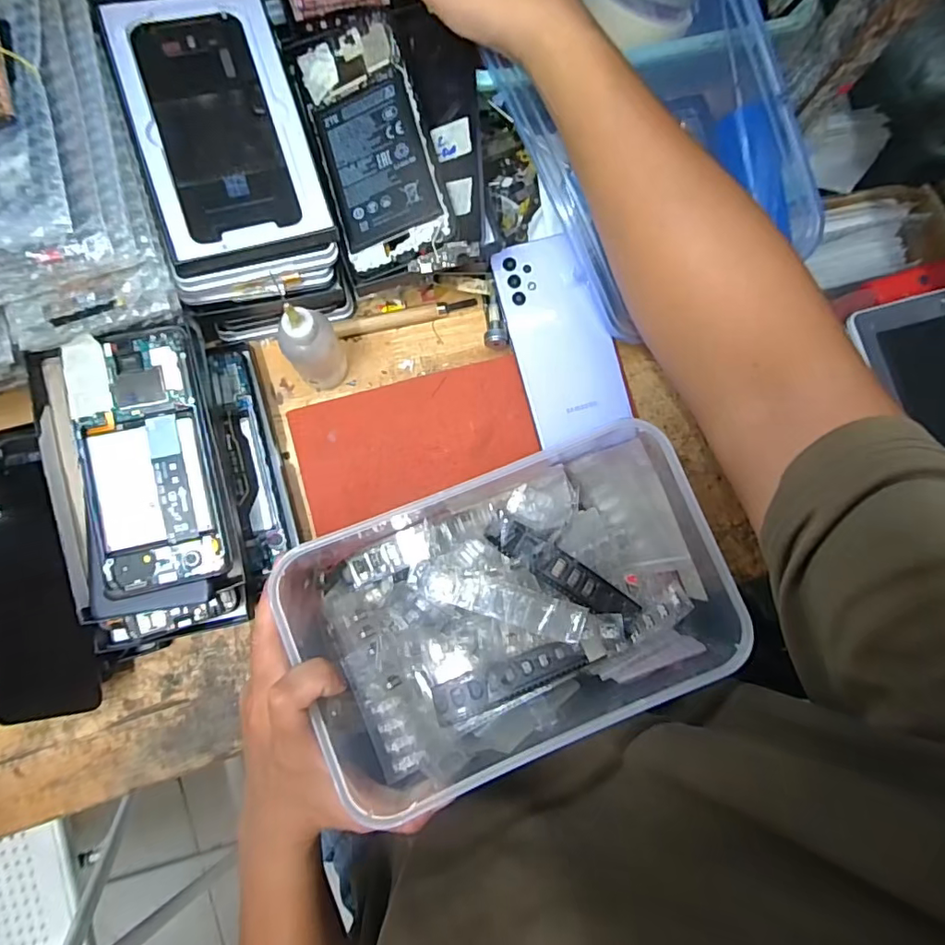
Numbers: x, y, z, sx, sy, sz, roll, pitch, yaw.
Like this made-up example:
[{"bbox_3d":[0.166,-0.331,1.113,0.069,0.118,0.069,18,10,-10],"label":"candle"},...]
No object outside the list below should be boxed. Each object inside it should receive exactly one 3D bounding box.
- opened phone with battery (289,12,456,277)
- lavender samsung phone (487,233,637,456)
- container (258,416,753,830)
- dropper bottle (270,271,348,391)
[{"bbox_3d":[-0.067,-0.220,0.356,0.073,0.007,0.170,-16,87,11],"label":"opened phone with battery"},{"bbox_3d":[0.066,-0.099,0.397,0.072,0.009,0.143,-16,94,-1],"label":"lavender samsung phone"},{"bbox_3d":[0.023,0.084,0.339,0.250,0.064,0.166,-21,86,-6],"label":"container"},{"bbox_3d":[-0.105,-0.083,0.346,0.033,0.107,0.027,-18,86,-6],"label":"dropper bottle"}]

